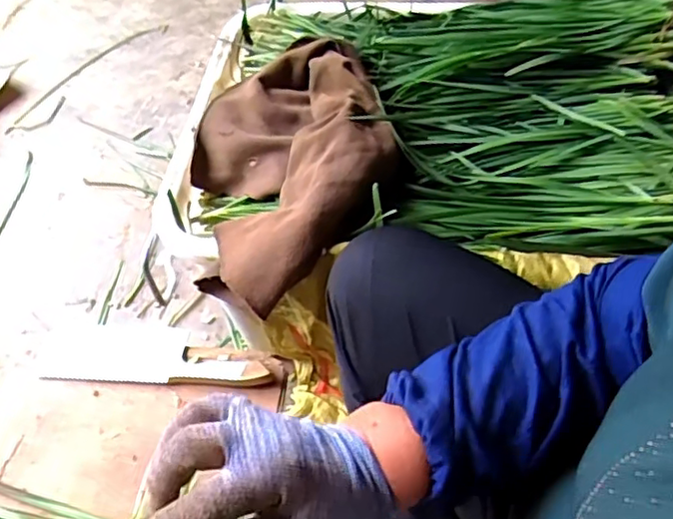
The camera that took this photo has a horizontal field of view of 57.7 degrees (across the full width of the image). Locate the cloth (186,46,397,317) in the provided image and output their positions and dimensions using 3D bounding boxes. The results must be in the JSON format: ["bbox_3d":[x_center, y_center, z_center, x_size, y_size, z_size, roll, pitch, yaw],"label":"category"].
[{"bbox_3d":[-0.049,-0.111,0.725,0.248,0.080,0.369,-13,56,-4],"label":"cloth"}]

